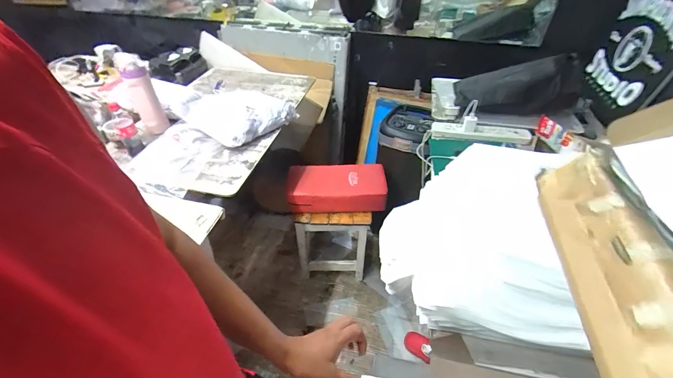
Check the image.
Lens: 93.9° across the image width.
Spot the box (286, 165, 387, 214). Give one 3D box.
[{"bbox_3d":[-0.002,-0.008,1.328,0.395,0.122,0.192,1,42,0],"label":"box"}]

